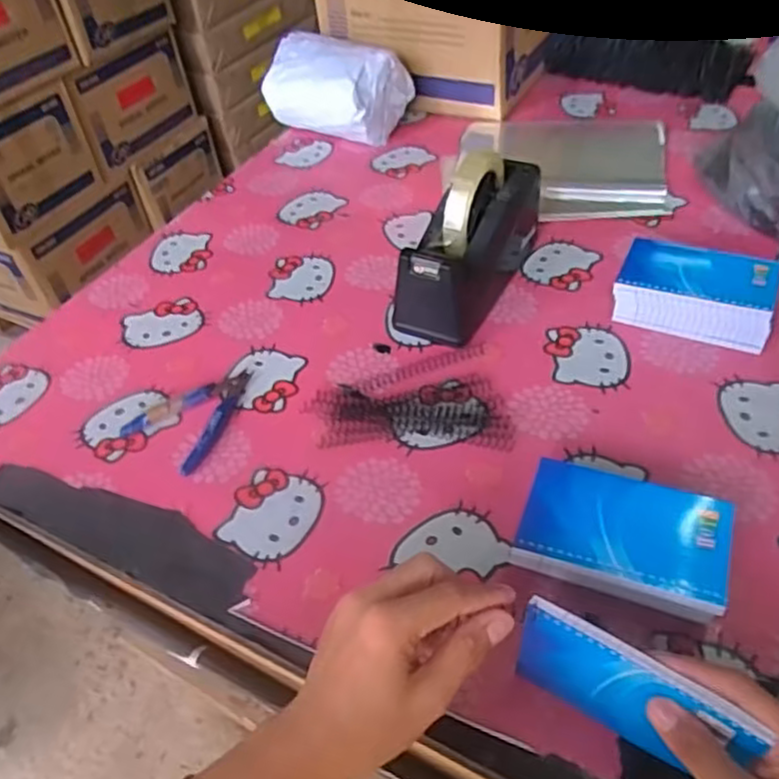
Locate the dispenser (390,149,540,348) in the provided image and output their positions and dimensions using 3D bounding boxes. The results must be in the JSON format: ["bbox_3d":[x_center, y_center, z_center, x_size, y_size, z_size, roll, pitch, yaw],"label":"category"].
[{"bbox_3d":[0.080,-0.146,0.674,0.073,0.121,0.208,20,51,24],"label":"dispenser"}]

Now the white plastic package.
[{"bbox_3d":[-0.075,-0.421,0.987,0.143,0.111,0.190,-36,52,-26],"label":"white plastic package"}]

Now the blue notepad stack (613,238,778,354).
[{"bbox_3d":[0.281,-0.088,0.646,0.132,0.049,0.083,15,49,21],"label":"blue notepad stack"}]

